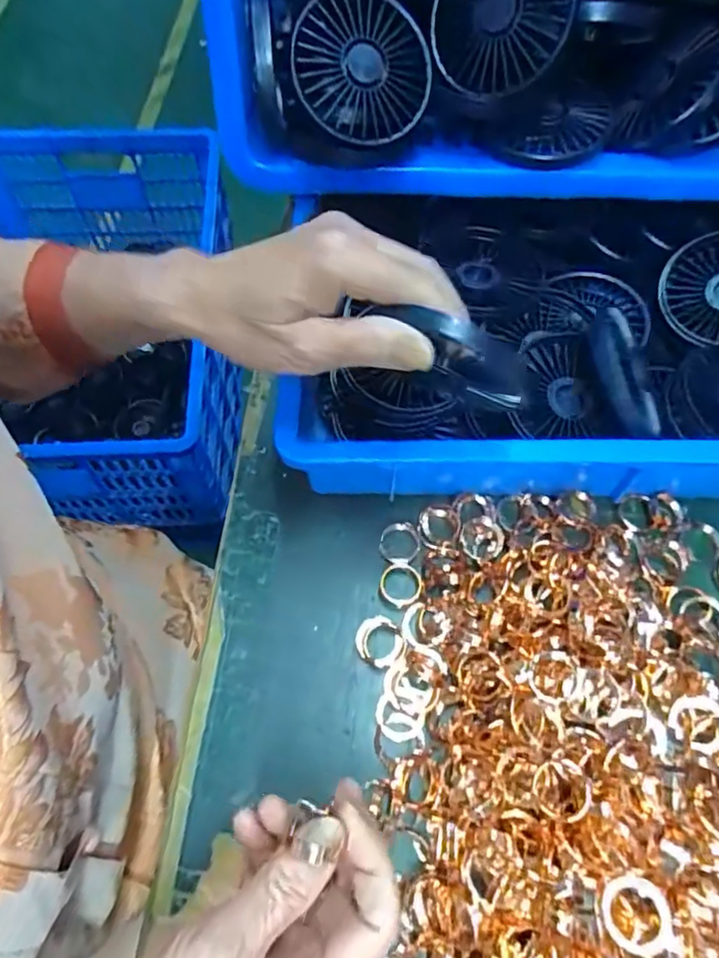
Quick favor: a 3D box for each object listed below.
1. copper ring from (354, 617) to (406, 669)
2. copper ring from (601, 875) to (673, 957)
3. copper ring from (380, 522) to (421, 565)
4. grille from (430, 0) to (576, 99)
[{"bbox_3d":[0.013,0.099,0.367,0.031,0.011,0.029,0,63,0],"label":"copper ring"},{"bbox_3d":[0.124,0.195,0.269,0.028,0.004,0.029,-7,46,8],"label":"copper ring"},{"bbox_3d":[0.027,0.042,0.396,0.026,0.004,0.028,0,63,0],"label":"copper ring"},{"bbox_3d":[0.084,-0.276,0.357,0.082,0.081,0.017,9,20,25],"label":"grille"}]

